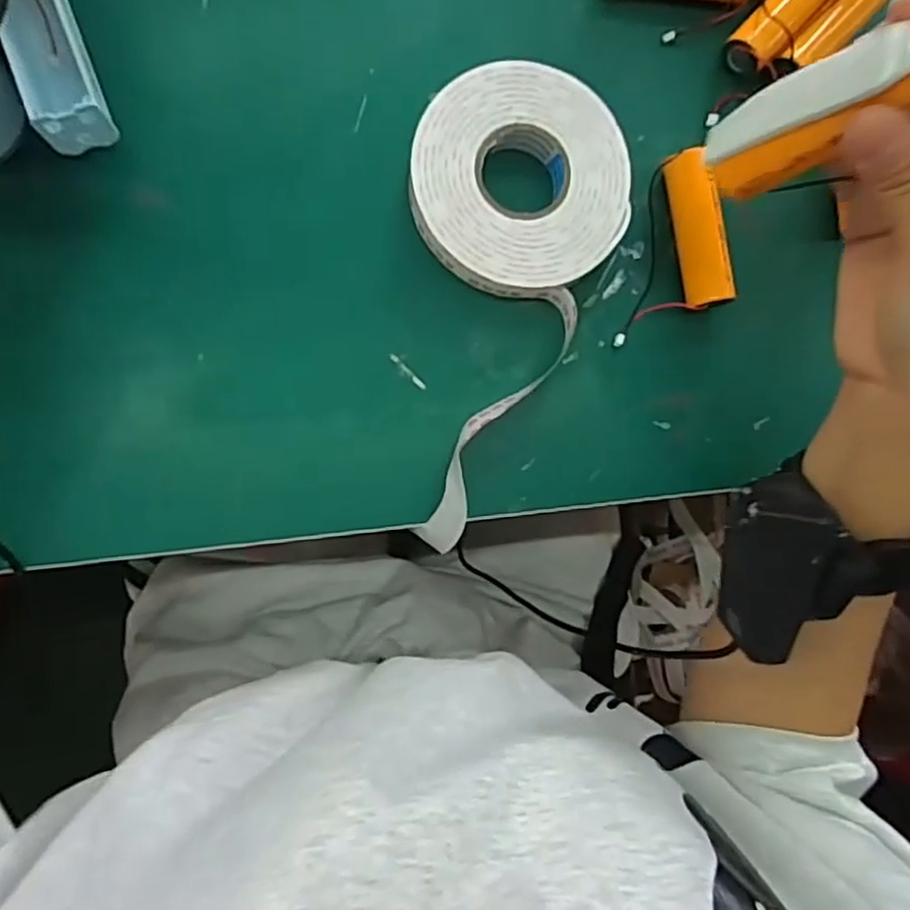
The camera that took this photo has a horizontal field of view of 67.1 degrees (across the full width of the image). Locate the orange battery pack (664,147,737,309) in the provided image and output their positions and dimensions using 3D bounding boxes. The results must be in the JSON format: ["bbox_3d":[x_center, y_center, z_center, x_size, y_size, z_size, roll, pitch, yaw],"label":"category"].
[{"bbox_3d":[0.115,-0.106,0.325,0.020,0.023,0.071,-10,89,-8],"label":"orange battery pack"}]

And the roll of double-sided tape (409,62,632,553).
[{"bbox_3d":[0.028,-0.067,0.313,0.096,0.024,0.211,2,87,-7],"label":"roll of double-sided tape"}]

